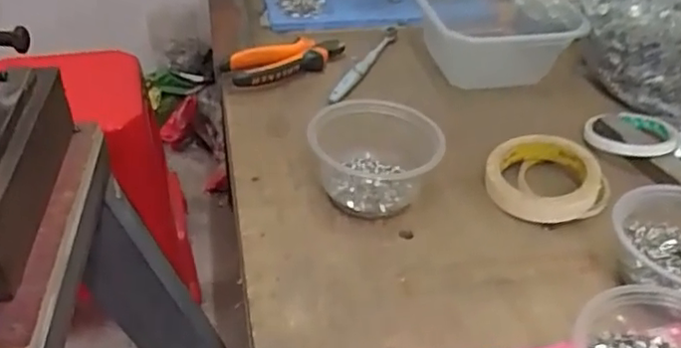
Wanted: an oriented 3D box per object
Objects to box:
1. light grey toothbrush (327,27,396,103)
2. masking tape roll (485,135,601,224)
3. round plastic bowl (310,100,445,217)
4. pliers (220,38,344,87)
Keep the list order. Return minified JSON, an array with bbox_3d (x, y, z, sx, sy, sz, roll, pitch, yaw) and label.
[{"bbox_3d":[0.028,-0.128,0.748,0.015,0.020,0.165,20,42,20],"label":"light grey toothbrush"},{"bbox_3d":[0.185,0.004,0.596,0.096,0.032,0.096,2,39,-1],"label":"masking tape roll"},{"bbox_3d":[0.030,-0.013,0.579,0.115,0.063,0.105,2,39,-1],"label":"round plastic bowl"},{"bbox_3d":[-0.059,-0.128,0.736,0.141,0.030,0.048,-18,44,-24],"label":"pliers"}]

